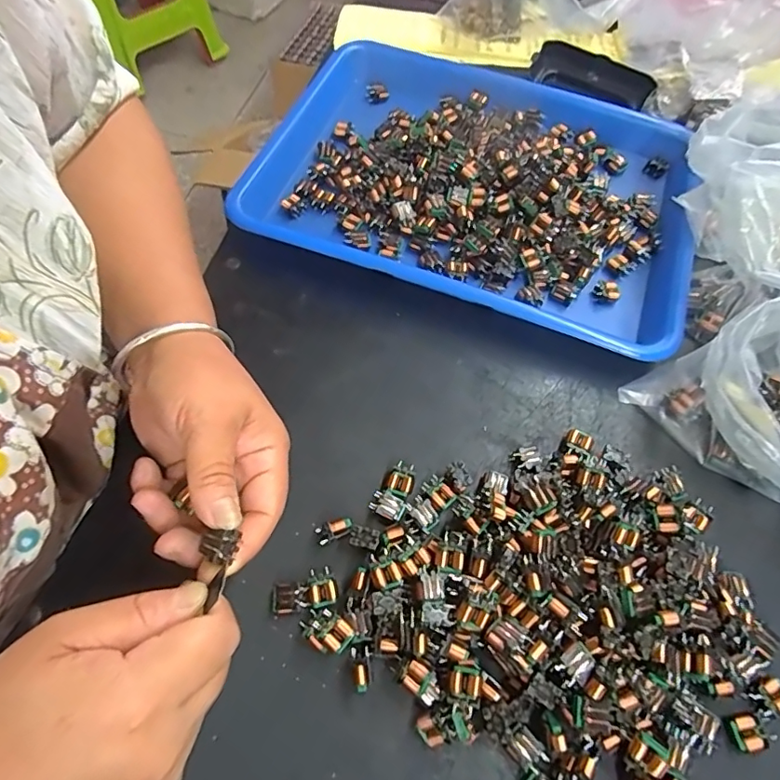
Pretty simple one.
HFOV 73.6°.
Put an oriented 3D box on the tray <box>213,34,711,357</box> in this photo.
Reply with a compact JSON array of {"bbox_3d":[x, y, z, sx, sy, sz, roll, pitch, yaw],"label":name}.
[{"bbox_3d":[0.068,-0.172,0.417,0.331,0.036,0.241,20,63,8],"label":"tray"}]

